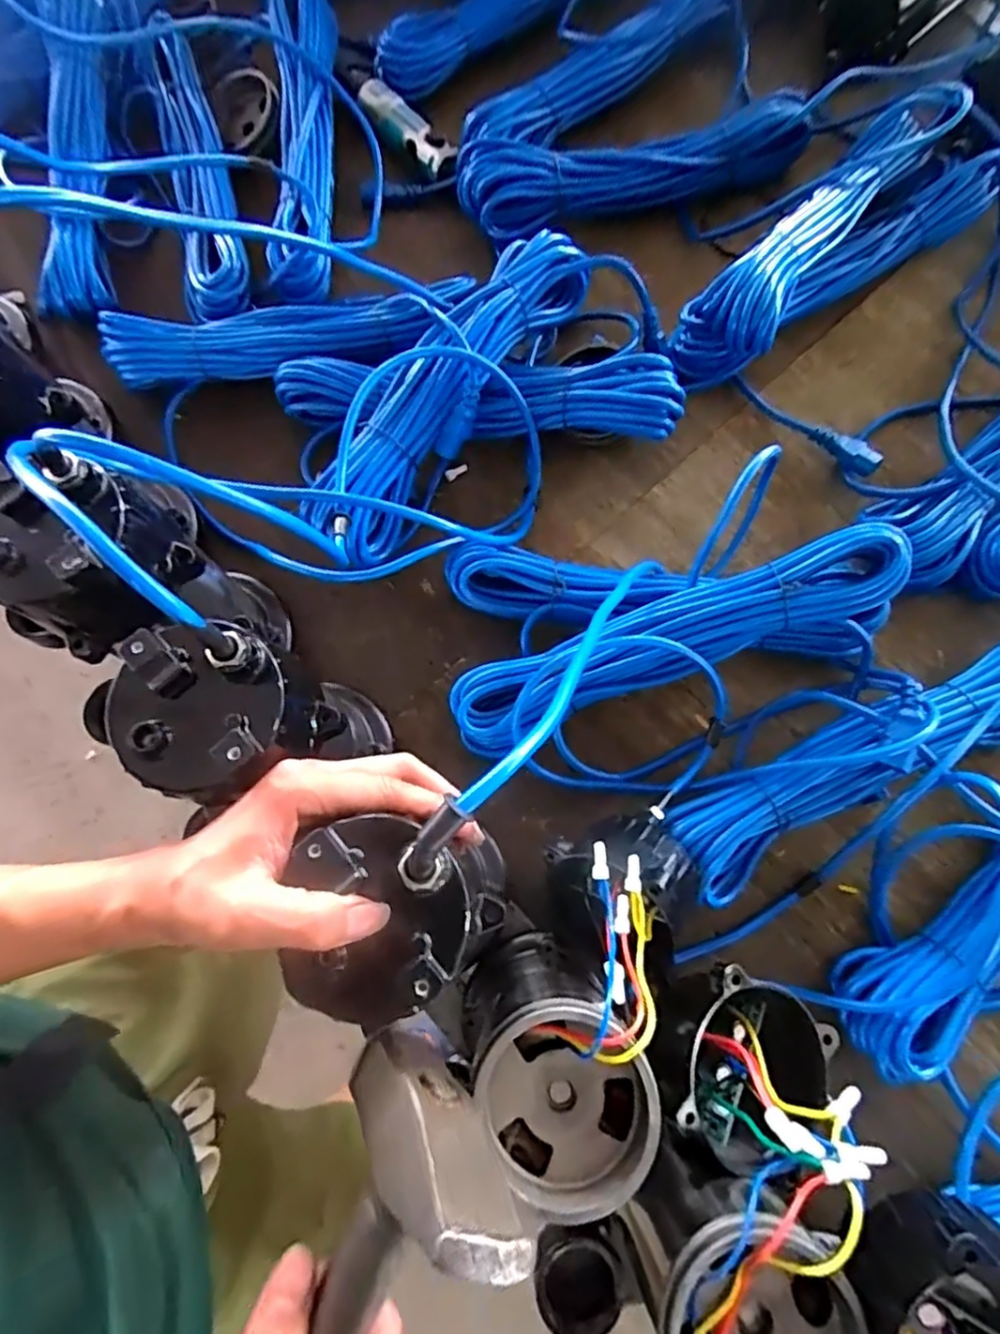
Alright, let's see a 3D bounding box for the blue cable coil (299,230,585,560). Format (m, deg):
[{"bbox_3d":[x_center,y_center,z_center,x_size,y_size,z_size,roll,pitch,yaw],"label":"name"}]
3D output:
[{"bbox_3d":[-0.042,-0.236,0.548,0.084,0.077,0.338,36,80,9],"label":"blue cable coil"}]

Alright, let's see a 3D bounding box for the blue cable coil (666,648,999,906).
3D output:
[{"bbox_3d":[0.279,0.073,0.485,0.333,0.073,0.084,-25,77,-5],"label":"blue cable coil"}]

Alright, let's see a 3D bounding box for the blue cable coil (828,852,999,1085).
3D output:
[{"bbox_3d":[0.380,0.152,0.476,0.347,0.053,0.091,-38,78,-8],"label":"blue cable coil"}]

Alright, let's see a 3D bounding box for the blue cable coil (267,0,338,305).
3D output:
[{"bbox_3d":[-0.195,-0.515,0.621,0.071,0.044,0.346,-5,76,0],"label":"blue cable coil"}]

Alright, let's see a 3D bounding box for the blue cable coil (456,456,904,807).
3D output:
[{"bbox_3d":[0.118,-0.040,0.504,0.343,0.111,0.202,-17,77,-3],"label":"blue cable coil"}]

